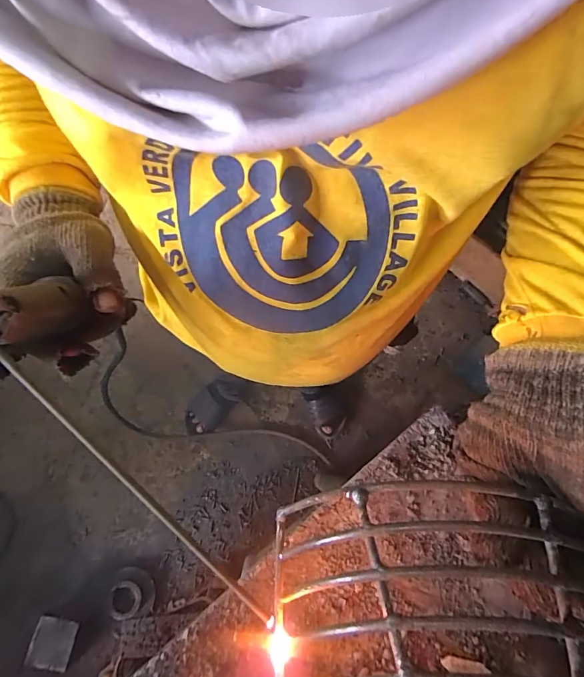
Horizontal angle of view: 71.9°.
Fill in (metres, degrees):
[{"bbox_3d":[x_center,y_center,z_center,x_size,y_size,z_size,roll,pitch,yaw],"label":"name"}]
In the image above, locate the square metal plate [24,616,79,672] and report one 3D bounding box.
[{"bbox_3d":[-0.560,0.713,0.939,0.090,0.009,0.099,17,71,-12],"label":"square metal plate"}]

